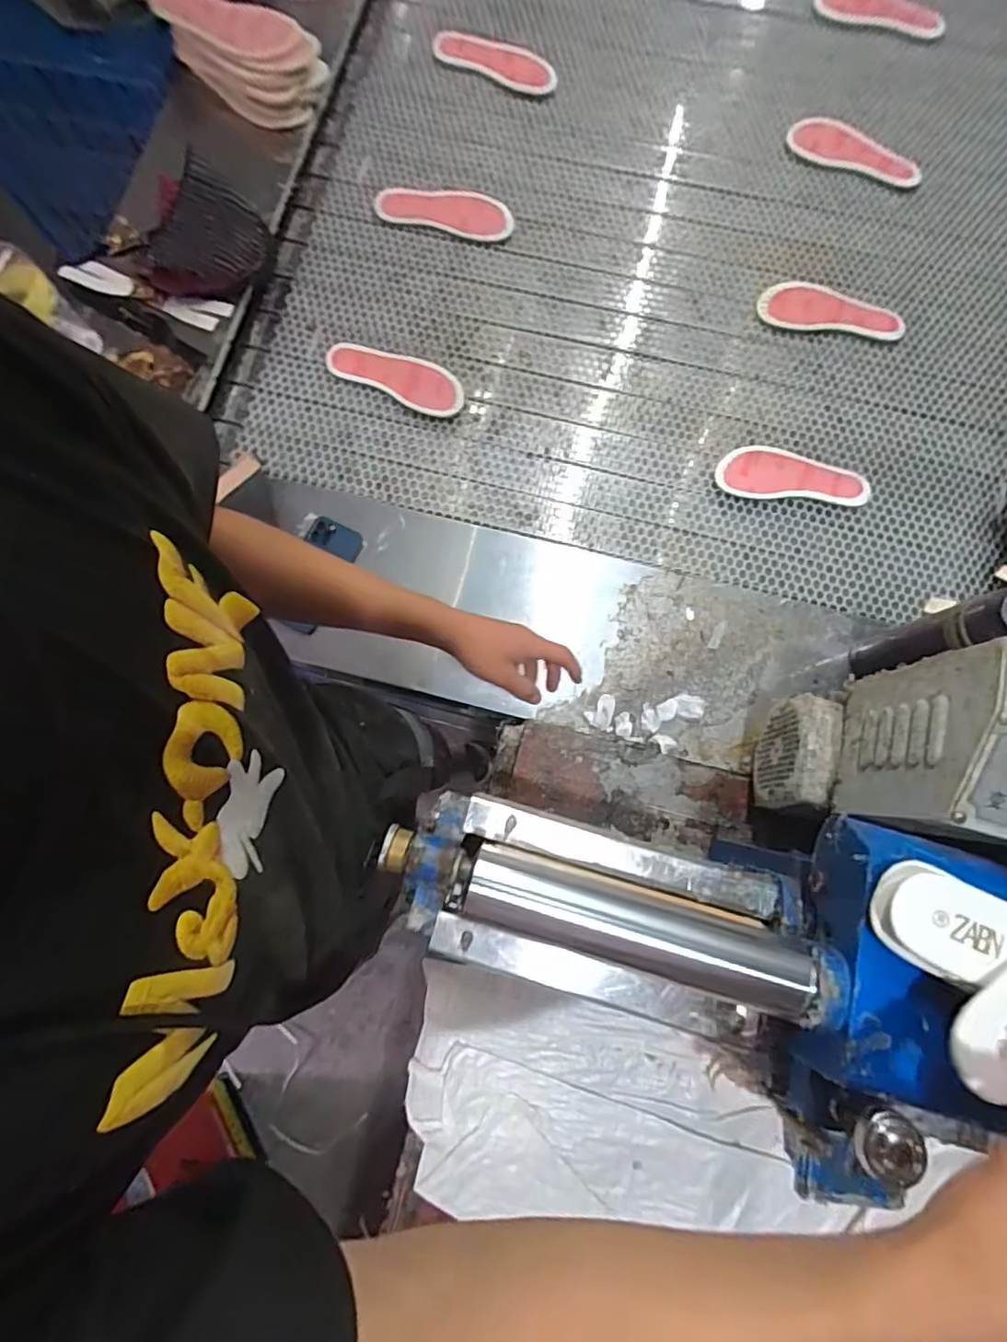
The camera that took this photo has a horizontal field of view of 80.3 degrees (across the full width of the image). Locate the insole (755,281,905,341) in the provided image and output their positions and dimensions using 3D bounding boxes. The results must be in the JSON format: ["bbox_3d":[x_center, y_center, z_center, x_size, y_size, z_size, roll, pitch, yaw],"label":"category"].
[{"bbox_3d":[0.492,-0.545,0.898,0.208,0.010,0.078,9,80,2],"label":"insole"}]

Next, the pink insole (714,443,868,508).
[{"bbox_3d":[0.421,-0.286,0.865,0.217,0.016,0.080,4,80,2],"label":"pink insole"}]

